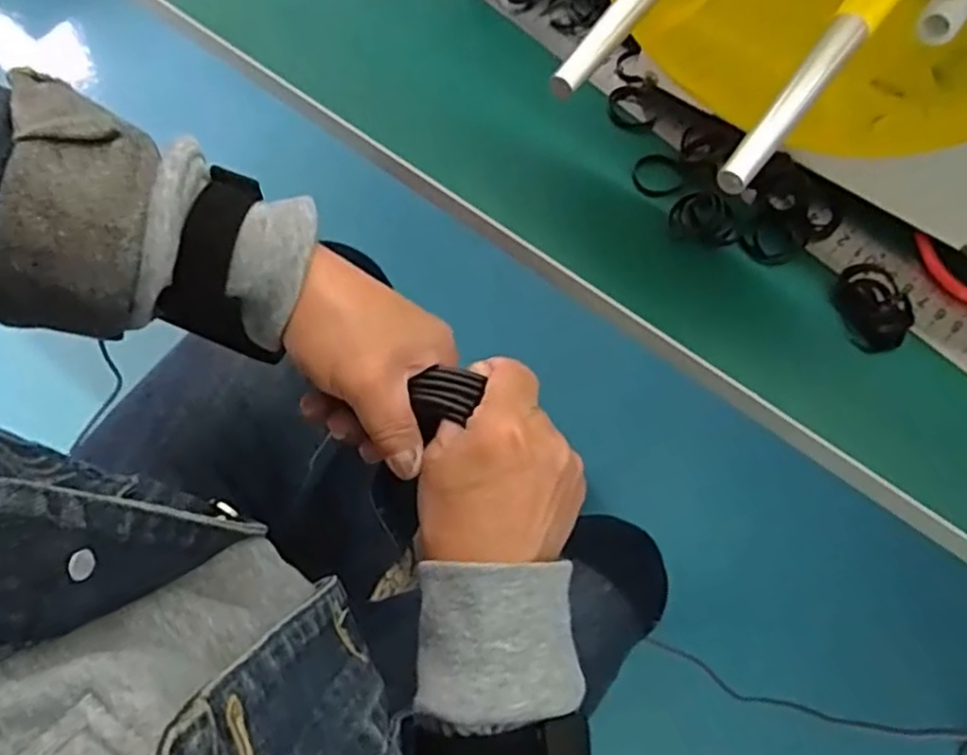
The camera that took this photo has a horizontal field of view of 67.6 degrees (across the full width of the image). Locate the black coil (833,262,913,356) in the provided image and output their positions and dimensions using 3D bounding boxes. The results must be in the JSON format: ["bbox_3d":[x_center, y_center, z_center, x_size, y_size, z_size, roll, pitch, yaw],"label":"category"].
[{"bbox_3d":[0.193,-0.036,0.354,0.024,0.021,0.042,-18,70,-9],"label":"black coil"}]

